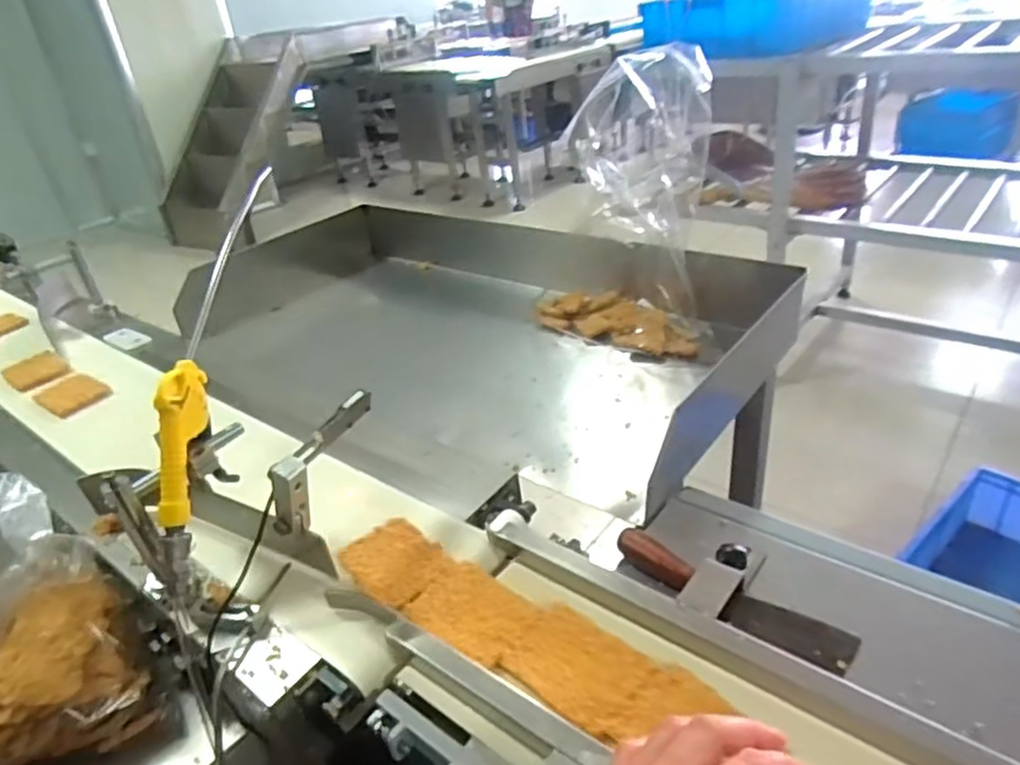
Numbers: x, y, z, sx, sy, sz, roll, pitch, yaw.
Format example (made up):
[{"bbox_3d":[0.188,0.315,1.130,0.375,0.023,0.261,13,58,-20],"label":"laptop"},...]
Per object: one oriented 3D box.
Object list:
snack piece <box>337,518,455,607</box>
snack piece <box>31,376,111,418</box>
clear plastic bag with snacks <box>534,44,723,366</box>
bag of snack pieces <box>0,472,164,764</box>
[{"bbox_3d":[-0.097,0.150,0.565,0.068,0.006,0.092,-30,39,-33],"label":"snack piece"},{"bbox_3d":[-0.579,0.016,0.890,0.106,0.008,0.067,17,38,33],"label":"snack piece"},{"bbox_3d":[0.132,-0.209,0.816,0.137,0.339,0.218,-19,34,-19],"label":"clear plastic bag with snacks"},{"bbox_3d":[-0.434,0.208,0.566,0.208,0.180,0.175,23,42,39],"label":"bag of snack pieces"}]

